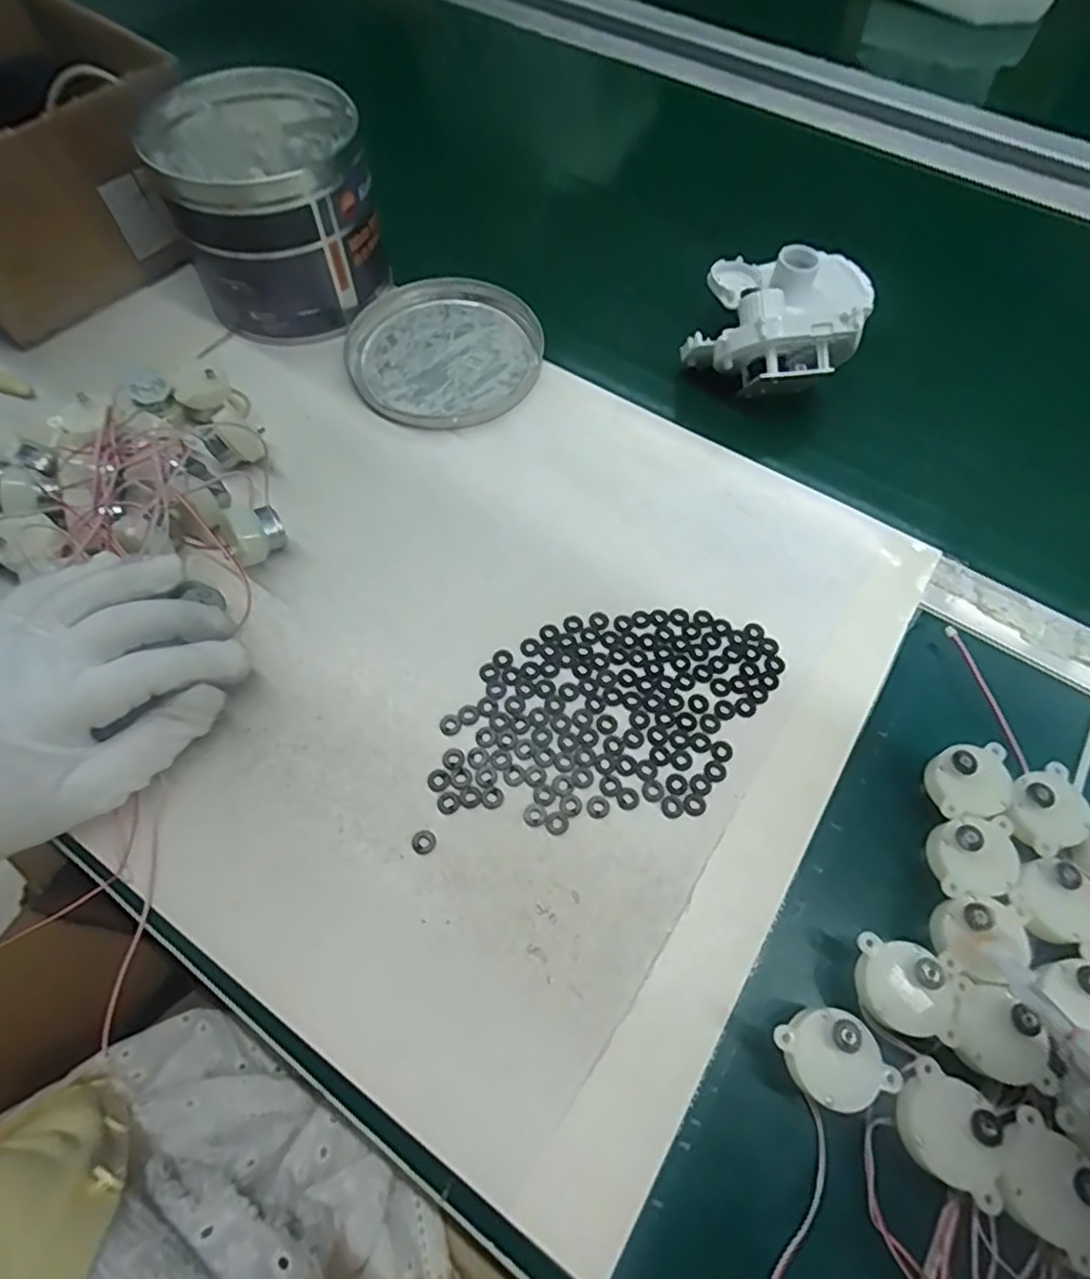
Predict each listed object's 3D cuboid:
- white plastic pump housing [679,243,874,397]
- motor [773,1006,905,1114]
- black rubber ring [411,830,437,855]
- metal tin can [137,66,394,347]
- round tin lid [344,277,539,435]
[{"bbox_3d":[0.156,-0.216,0.421,0.102,0.056,0.121,24,65,11],"label":"white plastic pump housing"},{"bbox_3d":[0.108,0.159,0.242,0.033,0.030,0.033,0,63,-1],"label":"motor"},{"bbox_3d":[-0.055,0.092,0.288,0.011,0.004,0.011,0,63,-1],"label":"black rubber ring"},{"bbox_3d":[-0.182,-0.292,0.431,0.126,0.105,0.141,-17,65,-9],"label":"metal tin can"},{"bbox_3d":[-0.067,-0.196,0.432,0.125,0.015,0.138,-12,64,-7],"label":"round tin lid"}]

